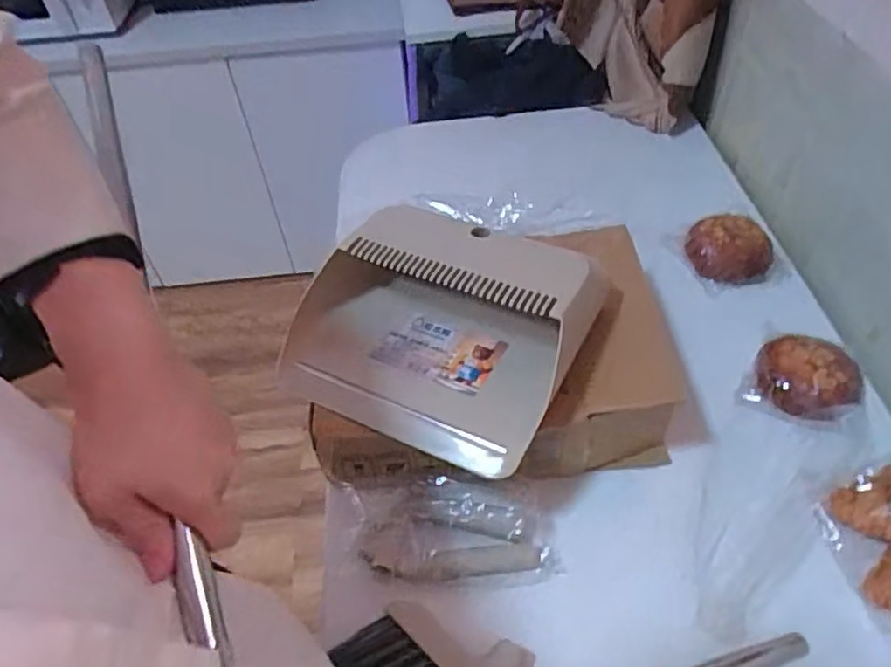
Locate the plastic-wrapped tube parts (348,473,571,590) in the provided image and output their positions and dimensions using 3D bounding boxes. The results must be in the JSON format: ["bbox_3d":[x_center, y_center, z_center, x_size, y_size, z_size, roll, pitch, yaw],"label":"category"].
[{"bbox_3d":[0.008,0.188,0.606,0.192,0.034,0.092,-2,48,3],"label":"plastic-wrapped tube parts"}]

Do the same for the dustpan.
[{"bbox_3d":[-0.009,-0.013,0.623,0.255,0.084,0.220,19,53,20],"label":"dustpan"}]

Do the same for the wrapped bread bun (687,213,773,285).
[{"bbox_3d":[0.365,-0.112,0.827,0.102,0.038,0.103,-2,48,3],"label":"wrapped bread bun"}]

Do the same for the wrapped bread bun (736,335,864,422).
[{"bbox_3d":[0.376,0.051,0.676,0.102,0.046,0.079,27,56,25],"label":"wrapped bread bun"}]

